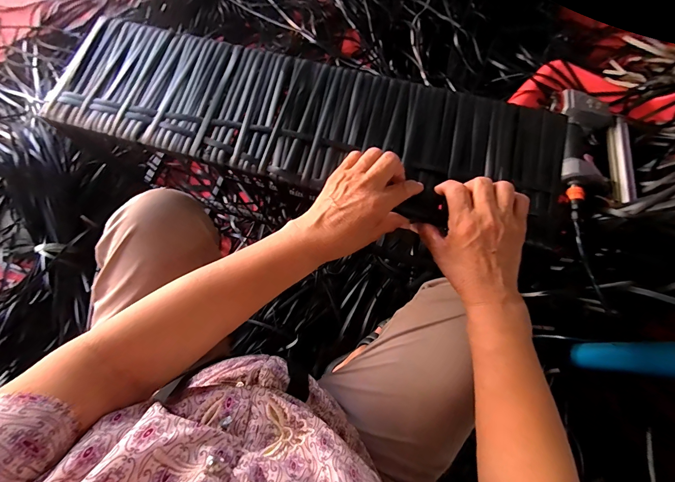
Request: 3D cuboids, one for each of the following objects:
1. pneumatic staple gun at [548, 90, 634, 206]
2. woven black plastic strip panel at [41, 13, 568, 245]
[{"bbox_3d":[0.485,-0.170,0.616,0.147,0.060,0.235,6,73,1],"label":"pneumatic staple gun"},{"bbox_3d":[-0.060,-0.171,0.430,0.661,0.016,0.195,13,73,7],"label":"woven black plastic strip panel"}]

